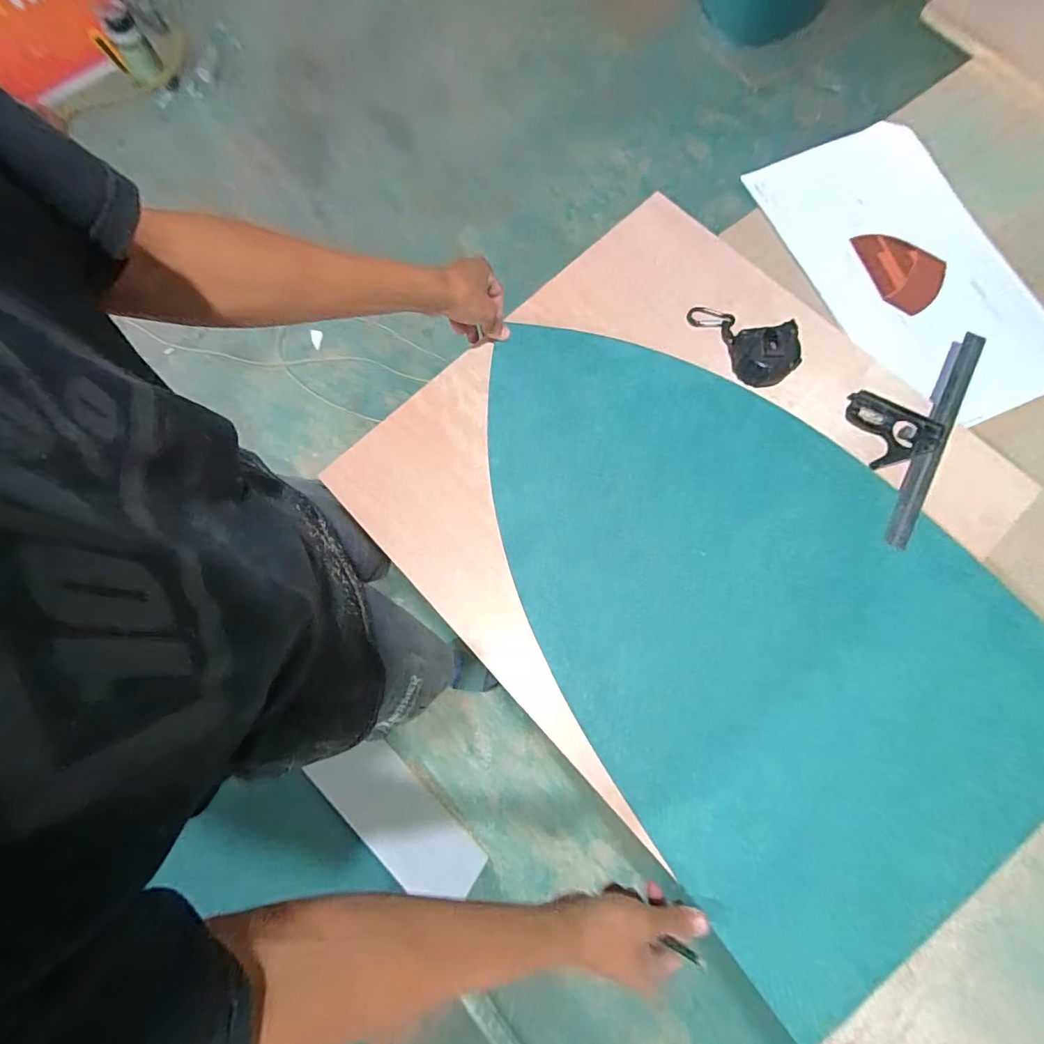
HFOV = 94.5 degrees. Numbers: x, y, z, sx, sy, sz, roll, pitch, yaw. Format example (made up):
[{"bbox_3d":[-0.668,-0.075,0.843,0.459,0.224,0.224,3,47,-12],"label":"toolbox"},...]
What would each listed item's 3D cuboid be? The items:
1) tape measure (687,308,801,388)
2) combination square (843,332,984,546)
[{"bbox_3d":[0.275,-0.232,0.583,0.084,0.042,0.143,-39,80,-7],"label":"tape measure"},{"bbox_3d":[0.447,-0.120,0.569,0.115,0.022,0.293,31,80,8],"label":"combination square"}]

